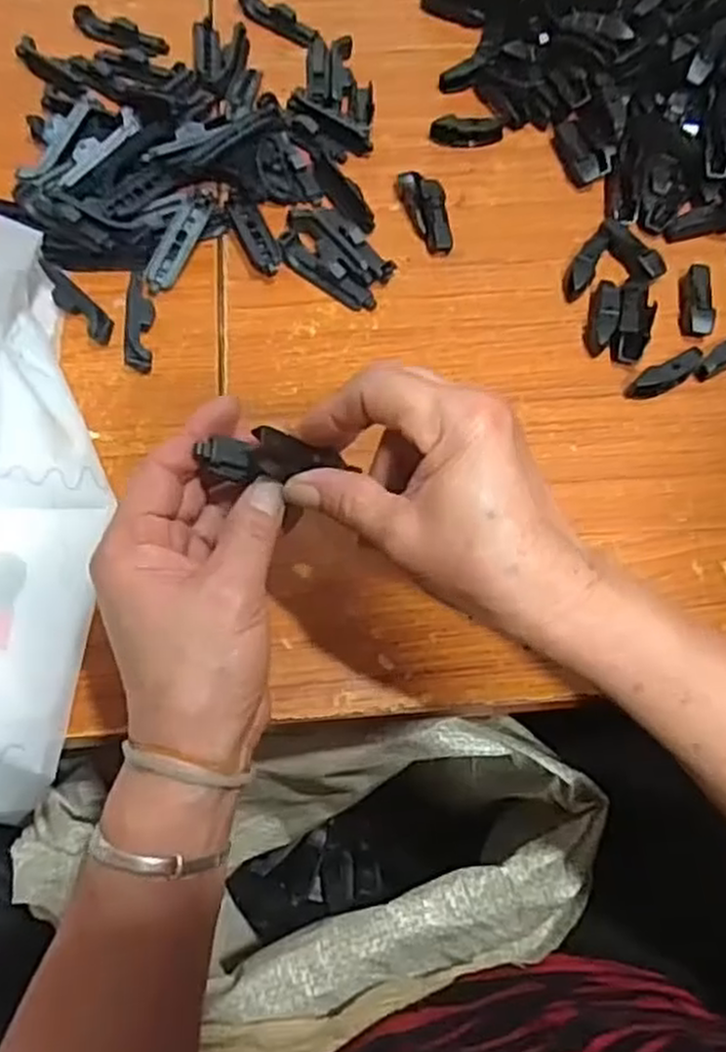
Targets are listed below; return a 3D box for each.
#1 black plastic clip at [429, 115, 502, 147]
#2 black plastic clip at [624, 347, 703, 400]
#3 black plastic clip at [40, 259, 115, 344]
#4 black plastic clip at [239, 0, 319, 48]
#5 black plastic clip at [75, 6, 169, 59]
[{"bbox_3d":[0.075,-0.286,0.553,0.053,0.013,0.015,-1,68,-2],"label":"black plastic clip"},{"bbox_3d":[0.188,-0.093,0.475,0.052,0.015,0.015,-27,71,-12],"label":"black plastic clip"},{"bbox_3d":[-0.184,-0.143,0.488,0.018,0.011,0.072,-42,75,-16],"label":"black plastic clip"},{"bbox_3d":[-0.066,-0.395,0.595,0.075,0.011,0.021,34,71,11],"label":"black plastic clip"},{"bbox_3d":[-0.183,-0.376,0.585,0.075,0.011,0.023,24,69,8],"label":"black plastic clip"}]

